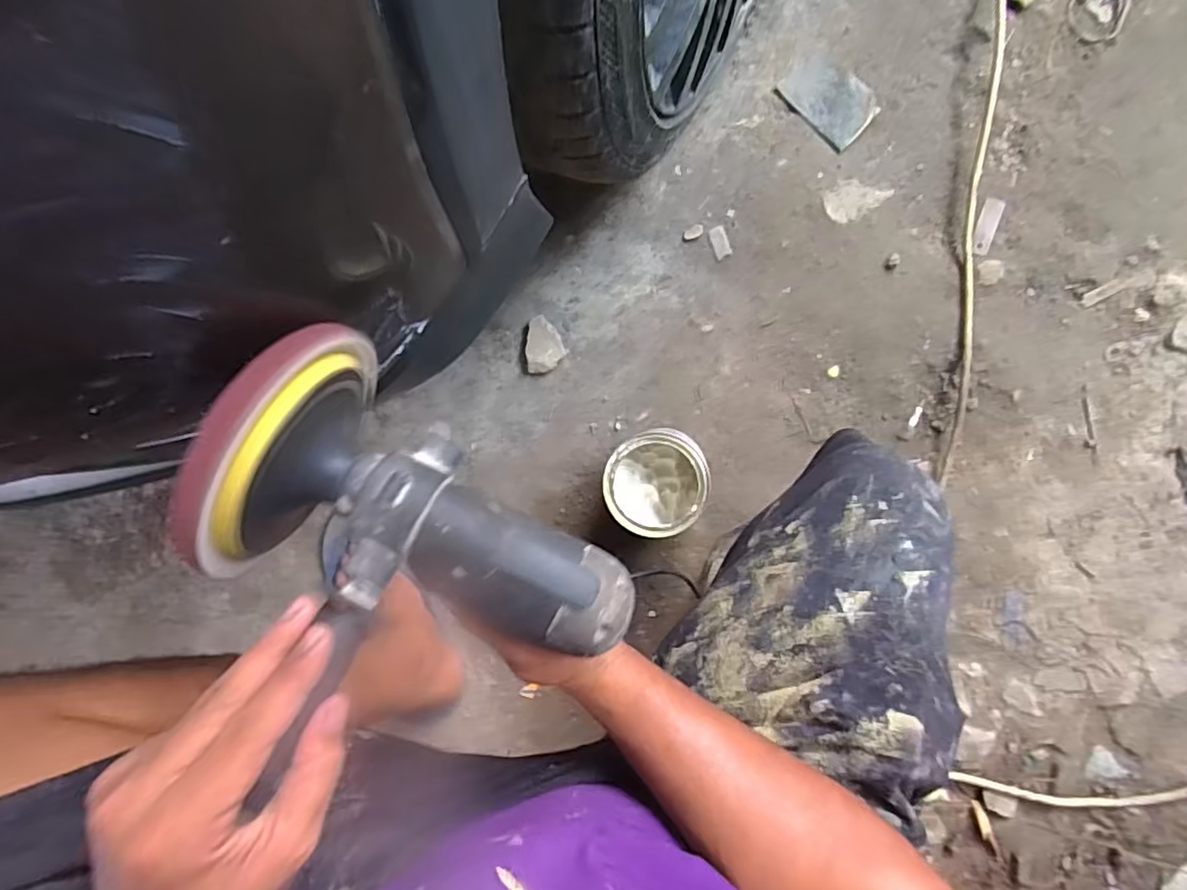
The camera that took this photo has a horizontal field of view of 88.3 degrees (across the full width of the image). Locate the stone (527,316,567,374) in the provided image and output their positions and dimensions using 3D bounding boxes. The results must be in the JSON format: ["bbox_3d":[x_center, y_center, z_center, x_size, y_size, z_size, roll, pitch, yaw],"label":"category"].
[{"bbox_3d":[-0.061,-0.124,0.757,0.045,0.015,0.068,-6,88,7],"label":"stone"}]

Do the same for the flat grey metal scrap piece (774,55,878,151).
[{"bbox_3d":[0.274,-0.403,0.712,0.066,0.018,0.105,-45,84,4],"label":"flat grey metal scrap piece"}]

